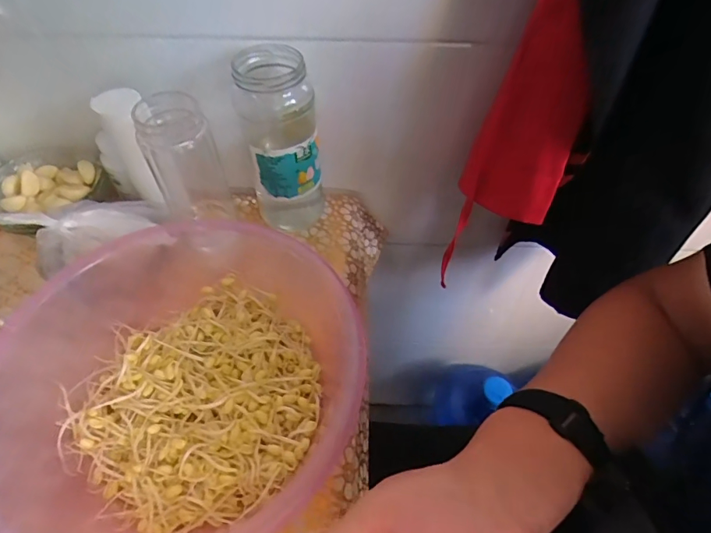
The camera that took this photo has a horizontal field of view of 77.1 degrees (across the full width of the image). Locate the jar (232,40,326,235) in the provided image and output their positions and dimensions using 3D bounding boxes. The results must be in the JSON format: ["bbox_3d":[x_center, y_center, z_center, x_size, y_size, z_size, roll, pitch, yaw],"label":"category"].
[{"bbox_3d":[-0.077,-0.127,0.485,0.074,0.192,0.077,0,52,0],"label":"jar"}]

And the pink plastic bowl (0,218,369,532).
[{"bbox_3d":[-0.175,0.088,0.395,0.351,0.091,0.322,0,52,0],"label":"pink plastic bowl"}]

